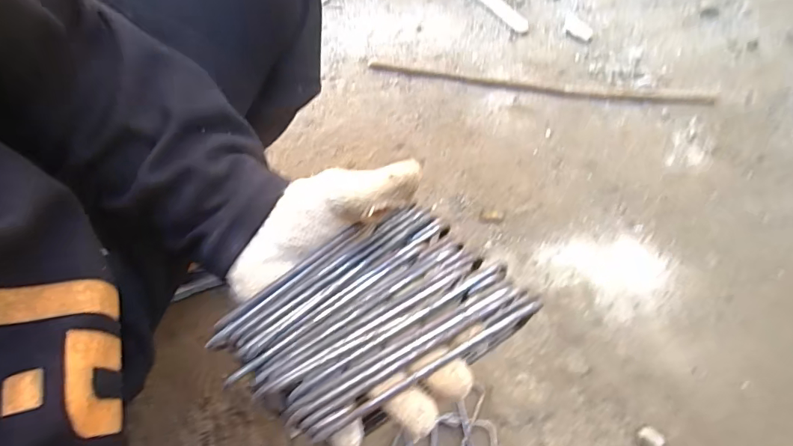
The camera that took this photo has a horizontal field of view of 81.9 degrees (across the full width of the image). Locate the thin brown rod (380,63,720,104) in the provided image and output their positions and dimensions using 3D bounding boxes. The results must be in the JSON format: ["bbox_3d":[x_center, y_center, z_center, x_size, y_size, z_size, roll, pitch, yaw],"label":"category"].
[{"bbox_3d":[0.215,-0.203,0.675,0.501,0.006,0.027,6,69,-1],"label":"thin brown rod"}]

